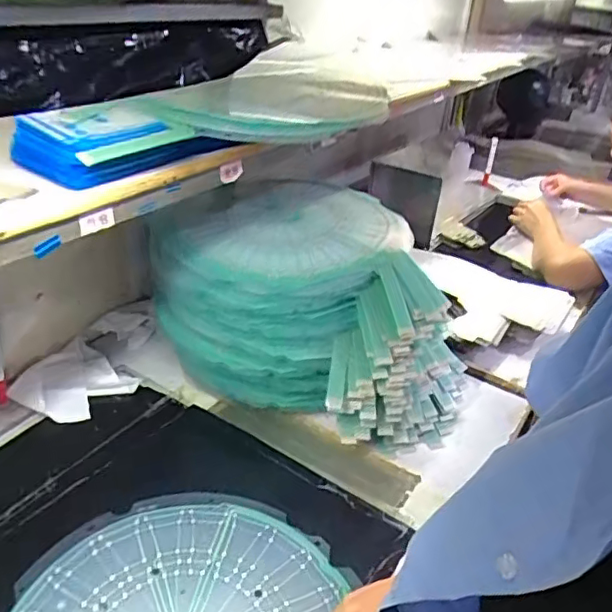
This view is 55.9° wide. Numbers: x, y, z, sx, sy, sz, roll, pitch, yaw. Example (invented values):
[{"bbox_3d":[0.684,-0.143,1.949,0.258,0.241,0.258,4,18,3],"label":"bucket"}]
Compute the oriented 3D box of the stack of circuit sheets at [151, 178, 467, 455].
[{"bbox_3d":[0.032,-0.003,0.881,0.442,0.232,0.354,18,34,22],"label":"stack of circuit sheets"}]

